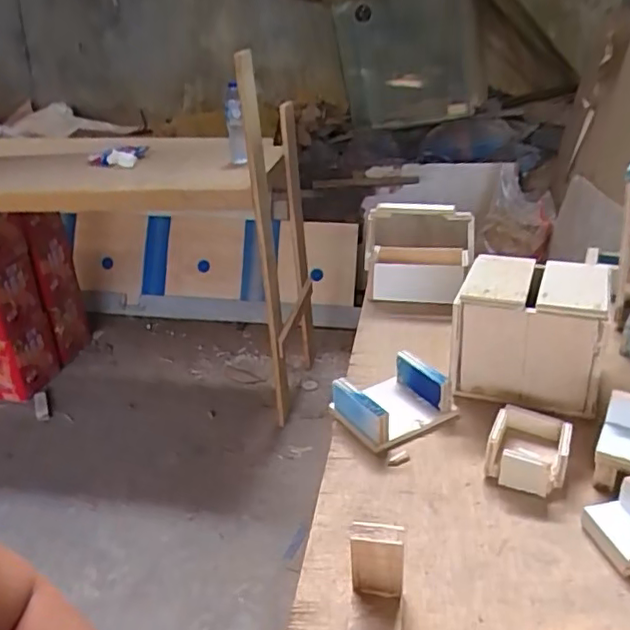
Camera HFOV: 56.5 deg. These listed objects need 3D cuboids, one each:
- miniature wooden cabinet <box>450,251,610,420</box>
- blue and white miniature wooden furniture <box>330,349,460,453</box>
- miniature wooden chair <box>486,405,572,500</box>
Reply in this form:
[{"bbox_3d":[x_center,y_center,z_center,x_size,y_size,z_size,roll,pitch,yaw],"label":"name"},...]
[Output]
[{"bbox_3d":[0.254,0.022,0.700,0.152,0.144,0.135,7,29,22],"label":"miniature wooden cabinet"},{"bbox_3d":[0.087,0.098,0.679,0.113,0.052,0.100,-21,31,-29],"label":"blue and white miniature wooden furniture"},{"bbox_3d":[0.214,0.135,0.589,0.074,0.046,0.078,9,30,25],"label":"miniature wooden chair"}]

